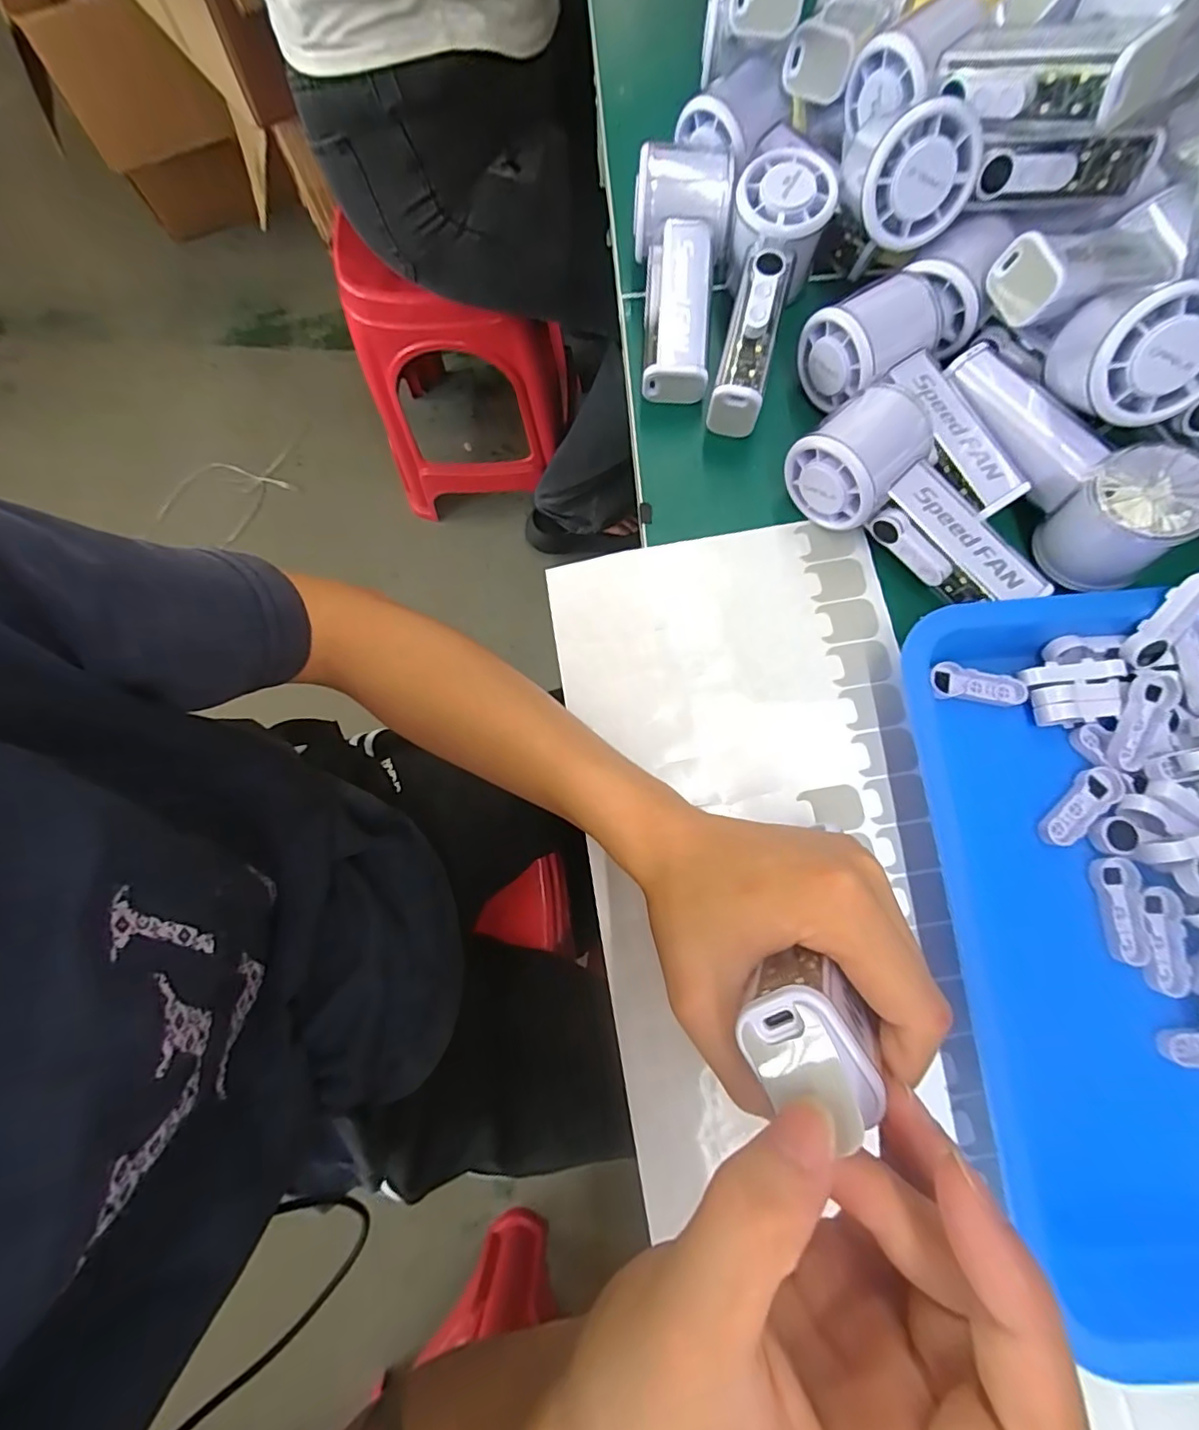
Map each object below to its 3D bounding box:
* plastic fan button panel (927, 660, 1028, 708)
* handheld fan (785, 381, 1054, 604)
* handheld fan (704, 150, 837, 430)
[{"bbox_3d":[0.206,-0.017,0.308,0.048,0.010,0.020,9,78,3],"label":"plastic fan button panel"},{"bbox_3d":[0.176,-0.109,0.313,0.066,0.049,0.143,-37,79,-6],"label":"handheld fan"},{"bbox_3d":[0.099,-0.252,0.347,0.051,0.057,0.154,14,92,4],"label":"handheld fan"}]

